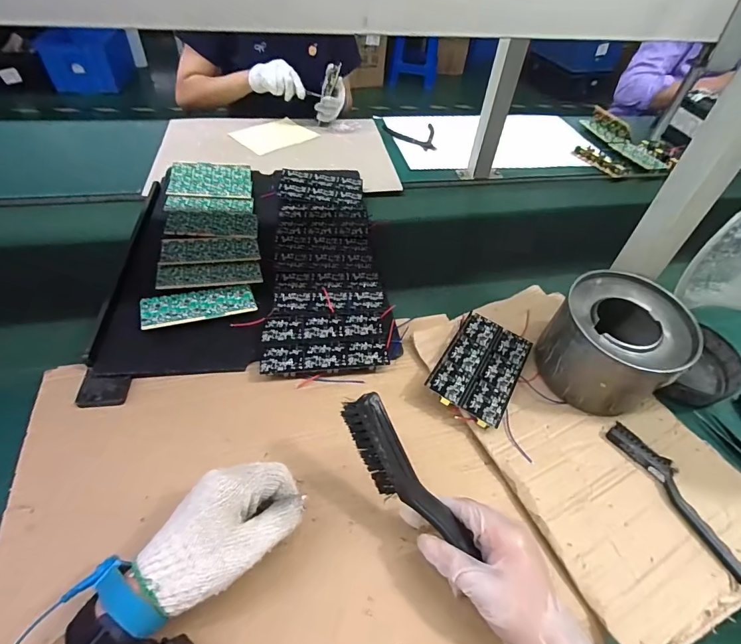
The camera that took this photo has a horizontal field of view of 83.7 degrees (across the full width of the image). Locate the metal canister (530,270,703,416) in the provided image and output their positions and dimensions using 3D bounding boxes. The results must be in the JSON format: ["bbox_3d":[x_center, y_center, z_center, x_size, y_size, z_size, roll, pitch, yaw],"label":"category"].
[{"bbox_3d":[0.288,0.029,0.498,0.138,0.111,0.138,-30,57,-28],"label":"metal canister"}]

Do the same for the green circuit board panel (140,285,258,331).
[{"bbox_3d":[-0.226,-0.024,0.548,0.137,0.005,0.058,-12,49,-22],"label":"green circuit board panel"}]

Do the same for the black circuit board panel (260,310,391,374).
[{"bbox_3d":[-0.055,0.022,0.527,0.157,0.010,0.095,-1,48,-6],"label":"black circuit board panel"}]

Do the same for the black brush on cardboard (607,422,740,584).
[{"bbox_3d":[0.325,0.180,0.434,0.033,0.012,0.170,-16,51,-19],"label":"black brush on cardboard"}]

